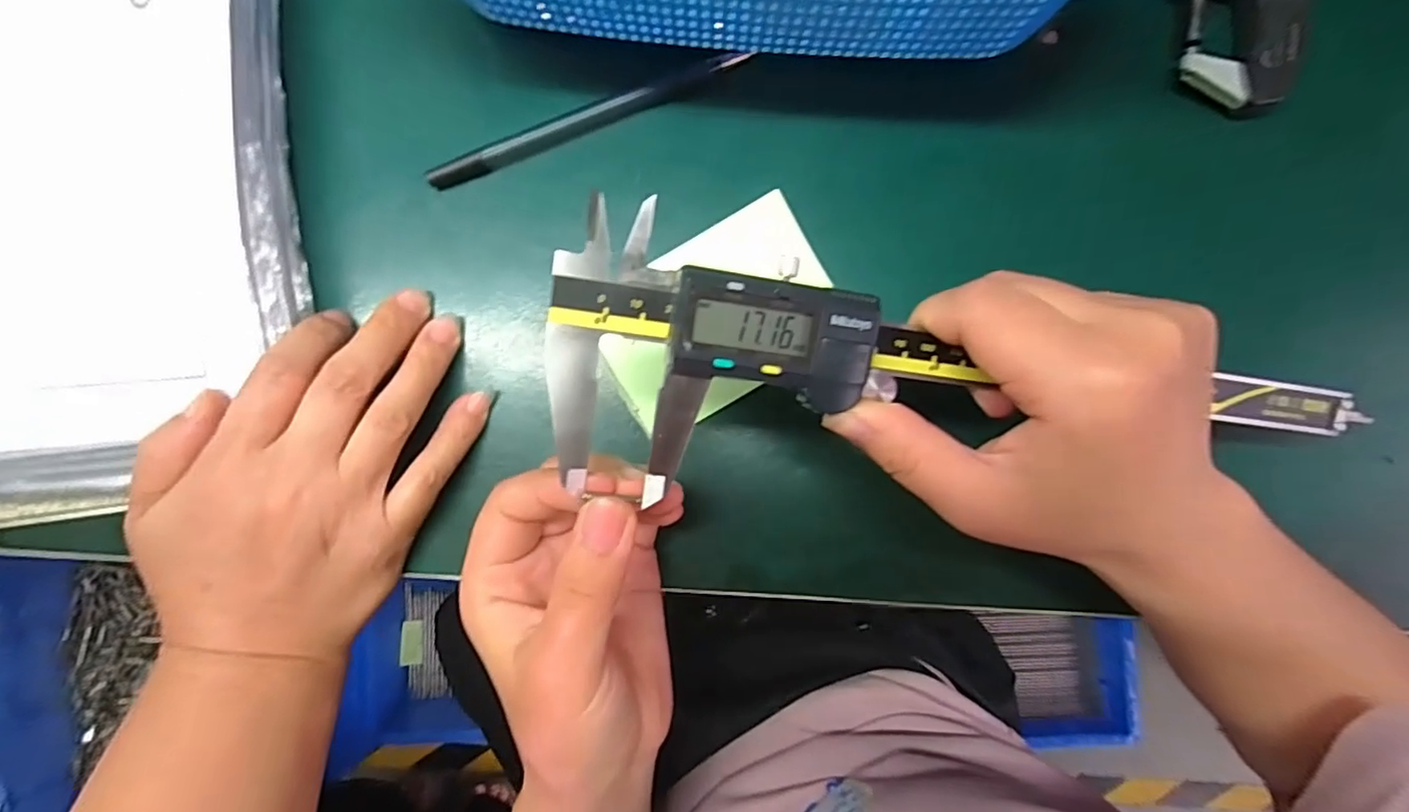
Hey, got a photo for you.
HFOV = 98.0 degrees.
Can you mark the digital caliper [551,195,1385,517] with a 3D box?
[{"bbox_3d":[0.094,-0.005,0.195,0.280,0.024,0.074,4,87,-12],"label":"digital caliper"}]

